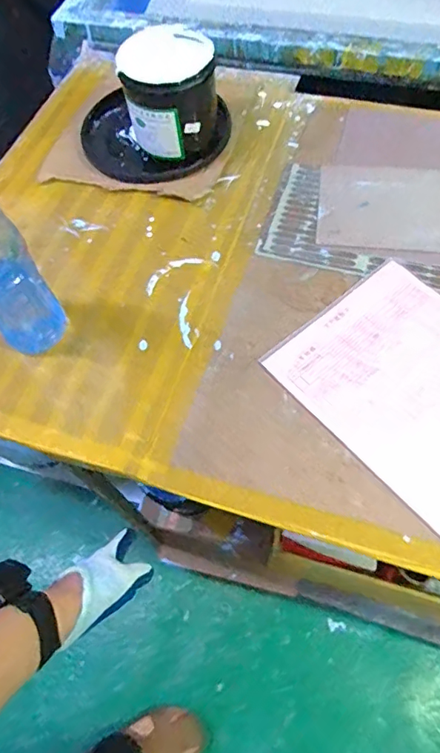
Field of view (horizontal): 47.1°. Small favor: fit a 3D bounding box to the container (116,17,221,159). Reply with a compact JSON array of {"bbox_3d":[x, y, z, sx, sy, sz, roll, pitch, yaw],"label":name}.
[{"bbox_3d":[-0.062,-0.366,0.673,0.115,0.129,0.111,-2,60,3],"label":"container"}]

